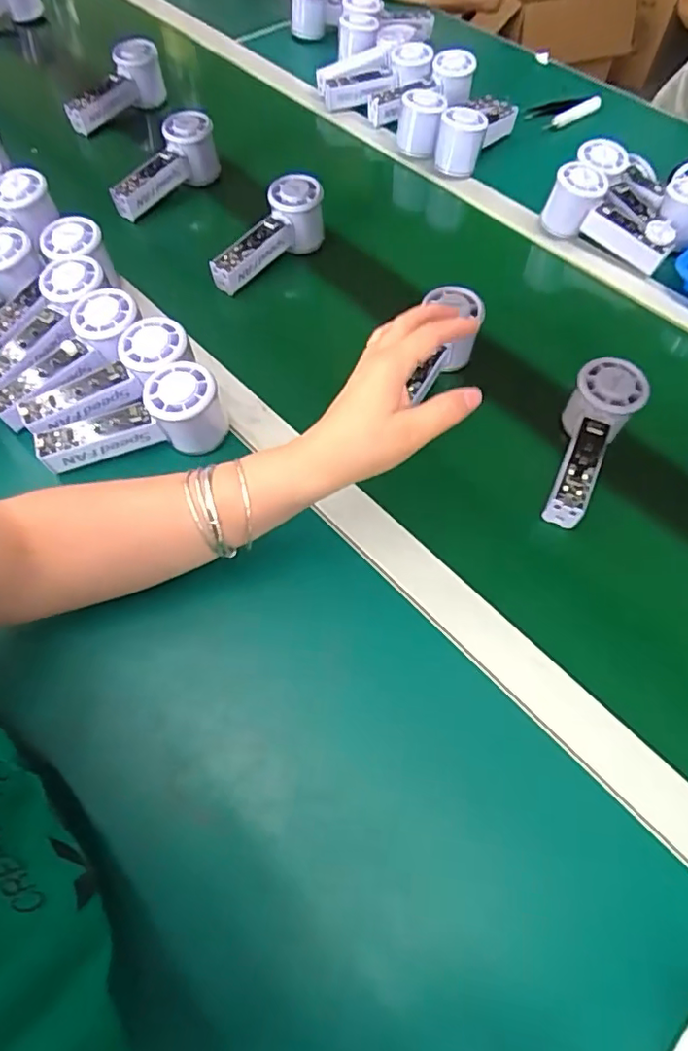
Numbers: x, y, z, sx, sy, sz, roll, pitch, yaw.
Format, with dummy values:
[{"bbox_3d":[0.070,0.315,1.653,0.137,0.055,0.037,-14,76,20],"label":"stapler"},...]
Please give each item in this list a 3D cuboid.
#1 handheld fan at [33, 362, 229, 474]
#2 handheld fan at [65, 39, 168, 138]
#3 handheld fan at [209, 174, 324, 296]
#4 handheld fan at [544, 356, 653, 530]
[{"bbox_3d":[-0.177,-0.088,0.475,0.151,0.064,0.053,-9,61,-7],"label":"handheld fan"},{"bbox_3d":[-0.298,-0.572,0.748,0.053,0.066,0.142,24,62,12],"label":"handheld fan"},{"bbox_3d":[-0.081,-0.304,0.616,0.050,0.064,0.152,37,79,18],"label":"handheld fan"},{"bbox_3d":[0.209,-0.066,0.492,0.052,0.059,0.152,21,75,10],"label":"handheld fan"}]

